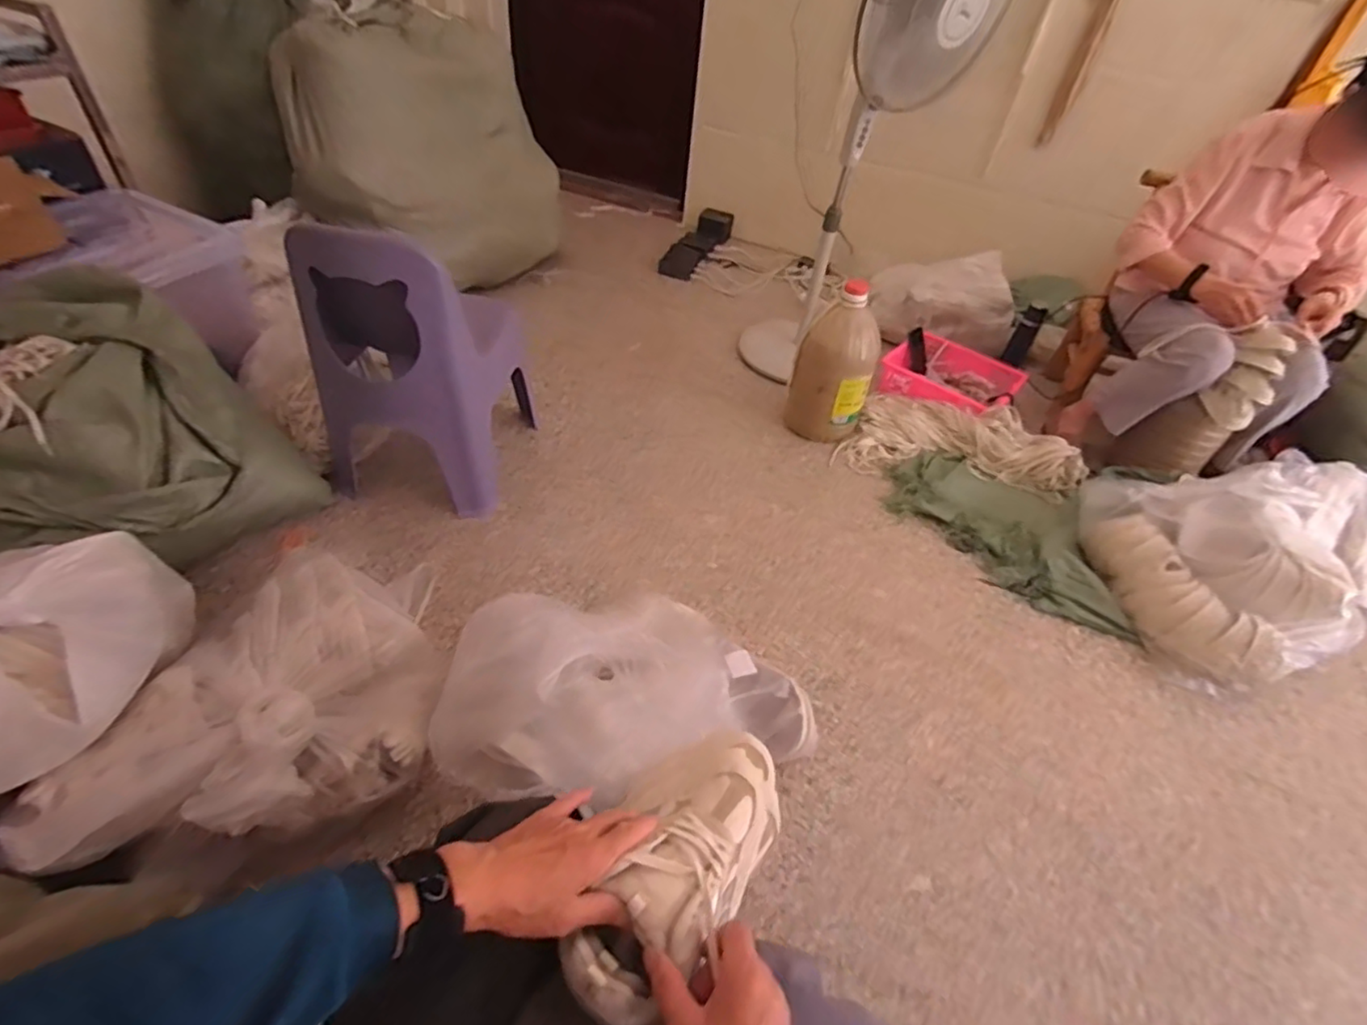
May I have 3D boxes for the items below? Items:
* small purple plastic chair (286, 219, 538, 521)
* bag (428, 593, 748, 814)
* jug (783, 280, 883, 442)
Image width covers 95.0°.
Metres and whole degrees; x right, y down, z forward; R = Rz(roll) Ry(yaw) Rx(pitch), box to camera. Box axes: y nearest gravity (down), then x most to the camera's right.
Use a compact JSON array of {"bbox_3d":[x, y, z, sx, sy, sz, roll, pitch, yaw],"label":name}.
[{"bbox_3d":[-0.547,-0.315,1.297,0.350,0.577,0.292,8,44,0],"label":"small purple plastic chair"},{"bbox_3d":[-0.123,0.240,0.771,0.347,0.155,0.246,11,44,3],"label":"bag"},{"bbox_3d":[0.383,-0.358,1.582,0.183,0.381,0.156,25,46,17],"label":"jug"}]

